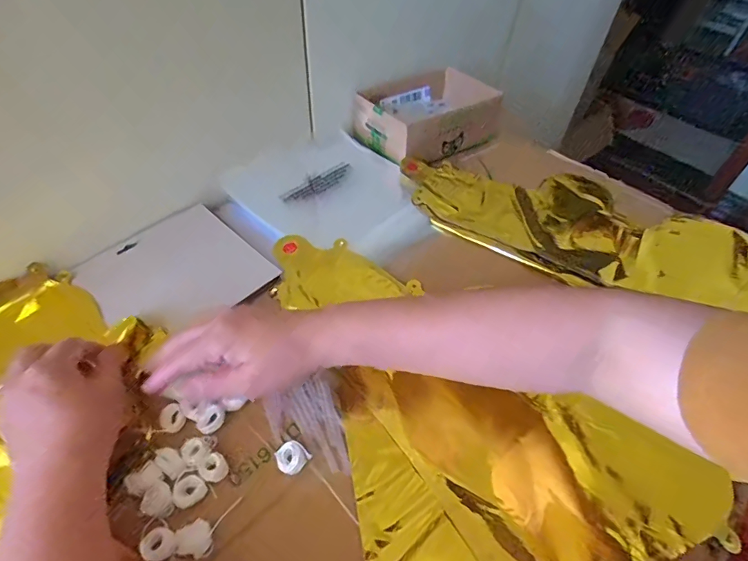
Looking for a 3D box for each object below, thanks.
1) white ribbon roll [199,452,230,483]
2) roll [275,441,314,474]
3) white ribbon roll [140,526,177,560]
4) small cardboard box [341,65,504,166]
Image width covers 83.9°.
[{"bbox_3d":[-0.121,0.143,0.318,0.016,0.010,0.019,25,53,17],"label":"white ribbon roll"},{"bbox_3d":[-0.063,0.137,0.321,0.023,0.015,0.023,1,50,-2],"label":"roll"},{"bbox_3d":[-0.146,0.178,0.282,0.022,0.006,0.020,1,50,-2],"label":"white ribbon roll"},{"bbox_3d":[0.080,-0.245,0.621,0.207,0.061,0.149,-28,57,-24],"label":"small cardboard box"}]

